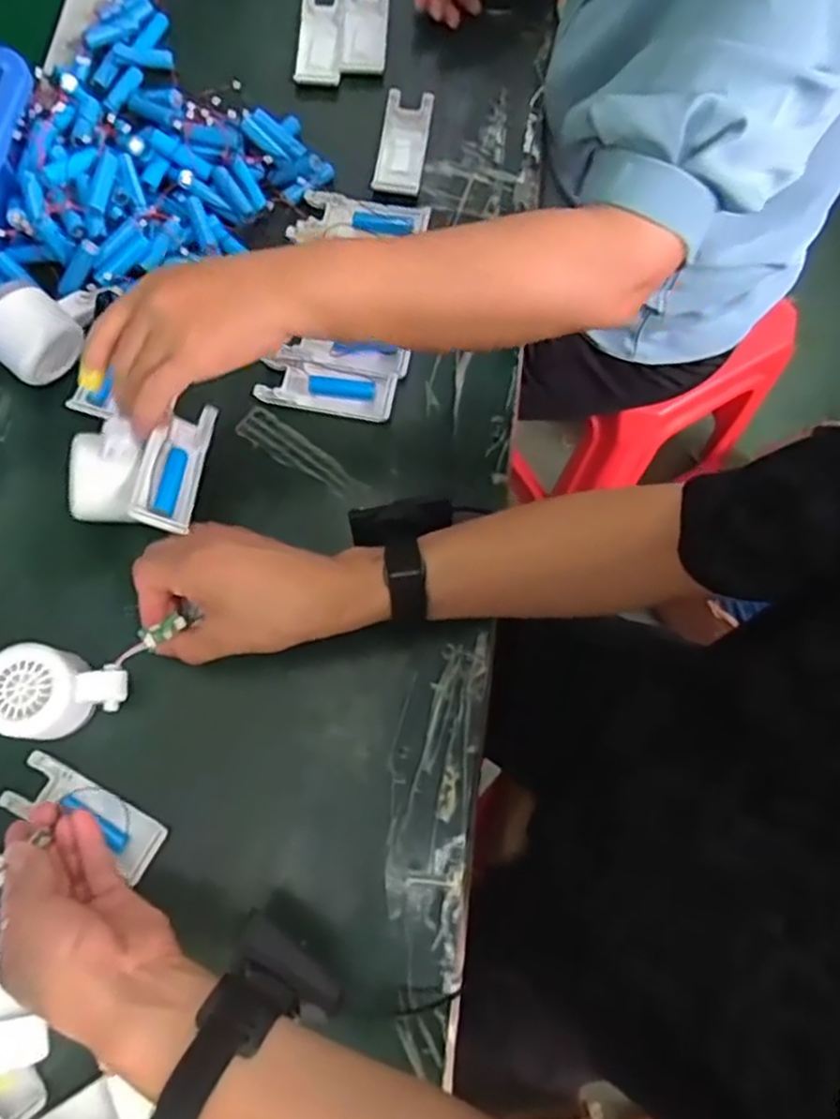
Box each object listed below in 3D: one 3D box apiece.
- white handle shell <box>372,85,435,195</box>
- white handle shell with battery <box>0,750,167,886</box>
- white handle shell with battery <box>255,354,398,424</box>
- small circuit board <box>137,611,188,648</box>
[{"bbox_3d":[-0.015,-0.357,0.637,0.040,0.006,0.105,8,75,2],"label":"white handle shell"},{"bbox_3d":[-0.217,0.165,0.485,0.104,0.017,0.037,26,76,6],"label":"white handle shell with battery"},{"bbox_3d":[-0.072,-0.134,0.575,0.102,0.015,0.039,11,75,2],"label":"white handle shell with battery"},{"bbox_3d":[-0.173,0.047,0.500,0.031,0.009,0.013,-31,77,-6],"label":"small circuit board"}]

